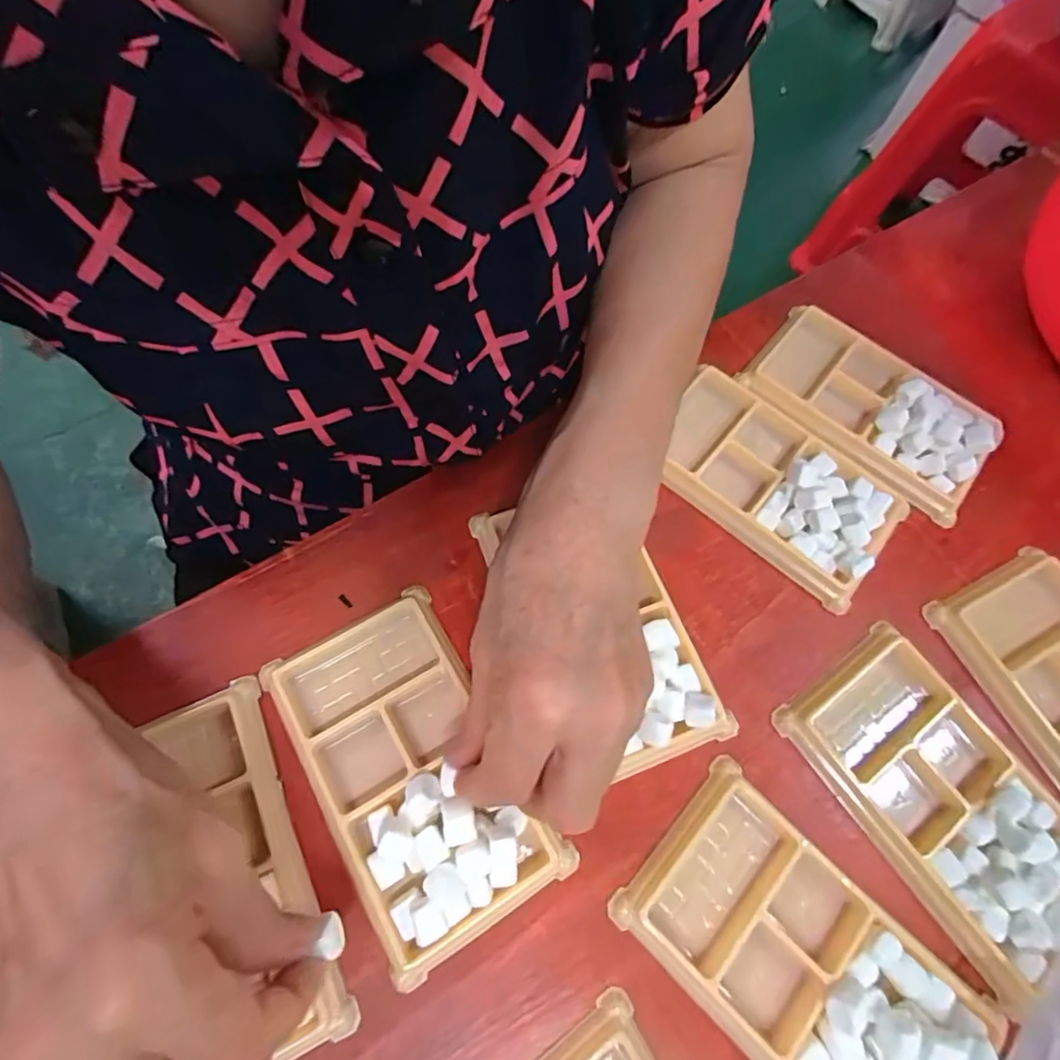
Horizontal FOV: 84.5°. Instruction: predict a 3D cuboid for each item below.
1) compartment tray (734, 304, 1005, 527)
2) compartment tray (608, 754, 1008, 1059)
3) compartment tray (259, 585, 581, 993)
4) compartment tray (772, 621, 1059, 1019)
[{"bbox_3d":[0.189,-0.070,0.329,0.132,0.023,0.079,43,71,14],"label":"compartment tray"},{"bbox_3d":[0.103,0.160,0.218,0.124,0.016,0.074,42,70,14],"label":"compartment tray"},{"bbox_3d":[-0.052,0.095,0.241,0.078,0.018,0.138,-27,71,-14],"label":"compartment tray"},{"bbox_3d":[0.175,0.111,0.245,0.072,0.015,0.124,-30,71,-15],"label":"compartment tray"}]

